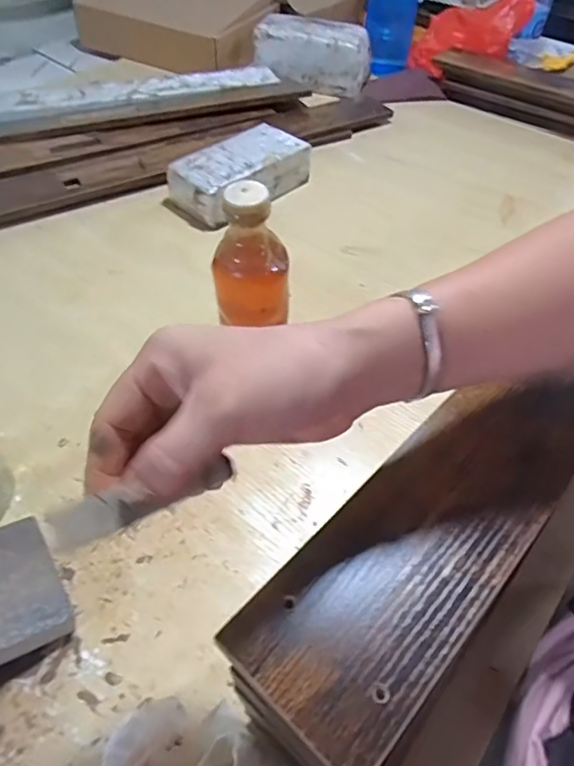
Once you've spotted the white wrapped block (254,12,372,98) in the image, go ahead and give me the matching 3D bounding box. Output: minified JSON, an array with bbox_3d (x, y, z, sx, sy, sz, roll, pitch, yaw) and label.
[{"bbox_3d":[0.052,-0.650,1.032,0.218,0.083,0.102,23,53,16],"label":"white wrapped block"}]

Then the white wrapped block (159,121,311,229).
[{"bbox_3d":[-0.065,-0.307,0.794,0.216,0.069,0.103,-33,58,-25],"label":"white wrapped block"}]

